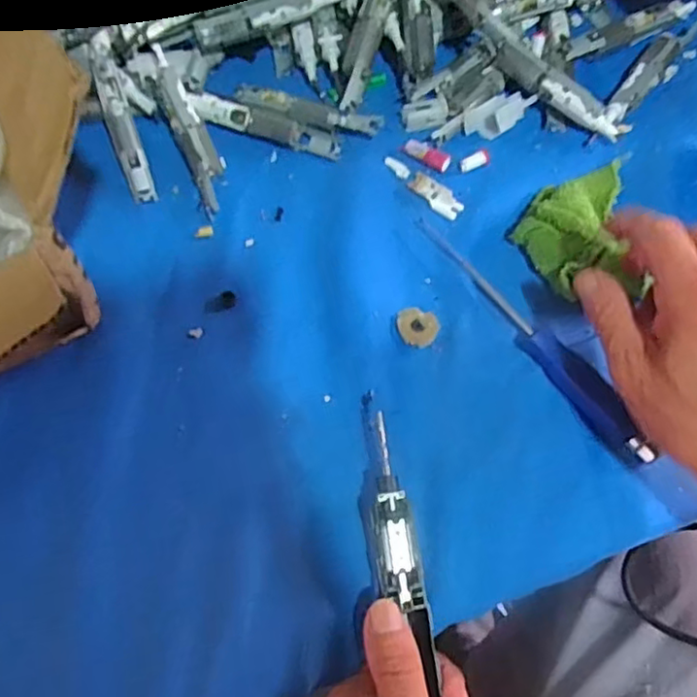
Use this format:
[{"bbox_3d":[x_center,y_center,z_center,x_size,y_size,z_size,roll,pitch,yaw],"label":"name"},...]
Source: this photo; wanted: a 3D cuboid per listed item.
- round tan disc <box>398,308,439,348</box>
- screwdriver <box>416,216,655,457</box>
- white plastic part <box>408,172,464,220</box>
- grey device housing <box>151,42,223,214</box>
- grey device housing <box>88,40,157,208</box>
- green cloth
[{"bbox_3d":[0.040,-0.013,0.380,0.025,0.006,0.023,-1,65,2],"label":"round tan disc"},{"bbox_3d":[0.103,-0.011,0.375,0.016,0.013,0.189,-32,68,-12],"label":"screwdriver"},{"bbox_3d":[0.058,-0.102,0.424,0.018,0.004,0.041,-37,69,-14],"label":"white plastic part"},{"bbox_3d":[-0.108,-0.151,0.429,0.021,0.017,0.126,-21,83,-7],"label":"grey device housing"},{"bbox_3d":[-0.151,-0.151,0.428,0.016,0.011,0.114,-18,87,-6],"label":"grey device housing"},{"bbox_3d":[0.137,-0.068,0.389,0.062,0.028,0.089,0,65,2],"label":"green cloth"}]

